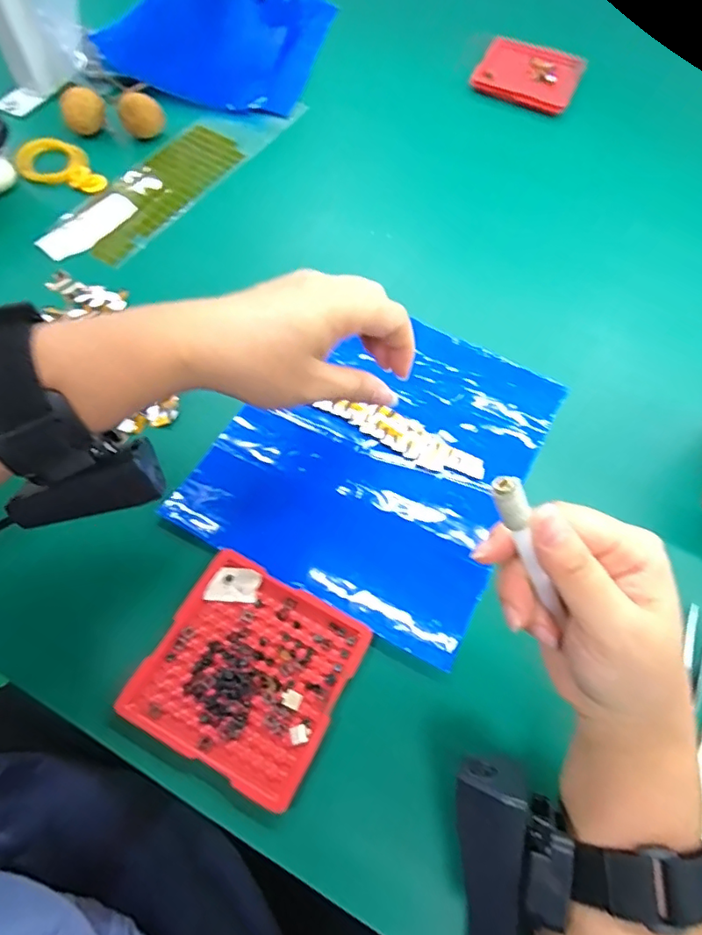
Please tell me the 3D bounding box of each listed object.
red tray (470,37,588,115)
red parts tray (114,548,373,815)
[{"bbox_3d":[0.195,-0.432,0.578,0.104,0.018,0.096,25,64,8],"label":"red tray"},{"bbox_3d":[-0.054,0.109,0.287,0.099,0.010,0.099,26,65,9],"label":"red parts tray"}]

